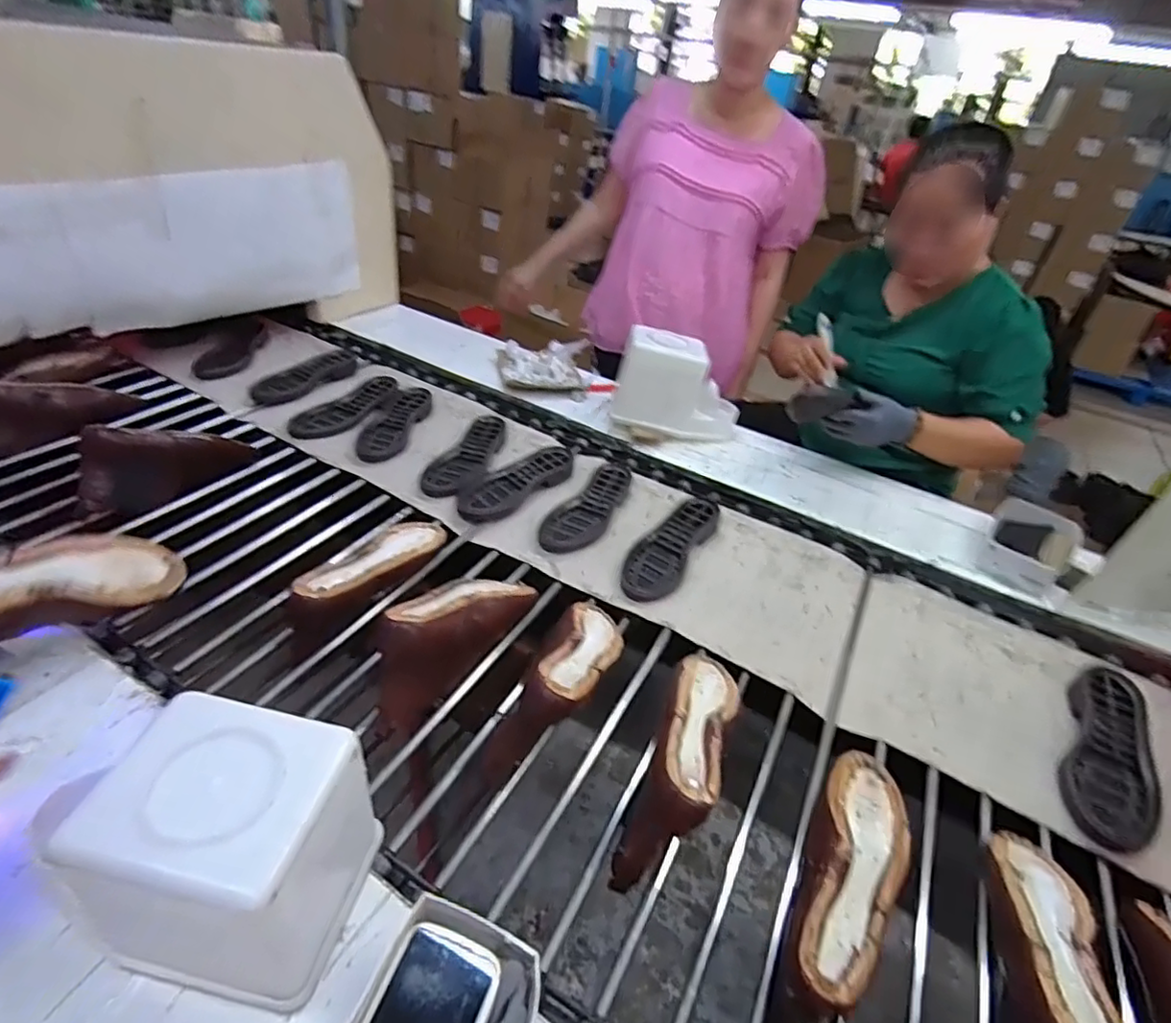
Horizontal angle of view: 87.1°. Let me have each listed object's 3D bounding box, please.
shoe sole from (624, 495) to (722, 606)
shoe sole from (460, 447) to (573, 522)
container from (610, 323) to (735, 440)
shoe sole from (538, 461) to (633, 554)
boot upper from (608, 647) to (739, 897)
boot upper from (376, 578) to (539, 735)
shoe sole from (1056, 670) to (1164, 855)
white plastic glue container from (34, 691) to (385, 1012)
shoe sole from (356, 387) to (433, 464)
[{"bbox_3d":[0.135,0.052,0.980,0.092,0.031,0.262,24,39,21],"label":"shoe sole"},{"bbox_3d":[-0.116,-0.052,1.080,0.097,0.027,0.244,34,44,31],"label":"shoe sole"},{"bbox_3d":[0.185,-0.244,1.216,0.249,0.177,0.104,4,35,-2],"label":"container"},{"bbox_3d":[0.014,-0.009,1.044,0.081,0.030,0.243,24,39,21],"label":"shoe sole"},{"bbox_3d":[0.111,0.259,0.673,0.077,0.126,0.272,19,38,15],"label":"boot upper"},{"bbox_3d":[-0.162,0.139,0.752,0.083,0.114,0.257,24,39,21],"label":"boot upper"},{"bbox_3d":[0.646,0.288,0.755,0.094,0.031,0.265,28,41,25],"label":"shoe sole"},{"bbox_3d":[-0.254,0.255,0.463,0.142,0.173,0.131,10,35,6],"label":"white plastic glue container"},{"bbox_3d":[-0.365,-0.175,1.194,0.089,0.023,0.246,10,36,4],"label":"shoe sole"}]

